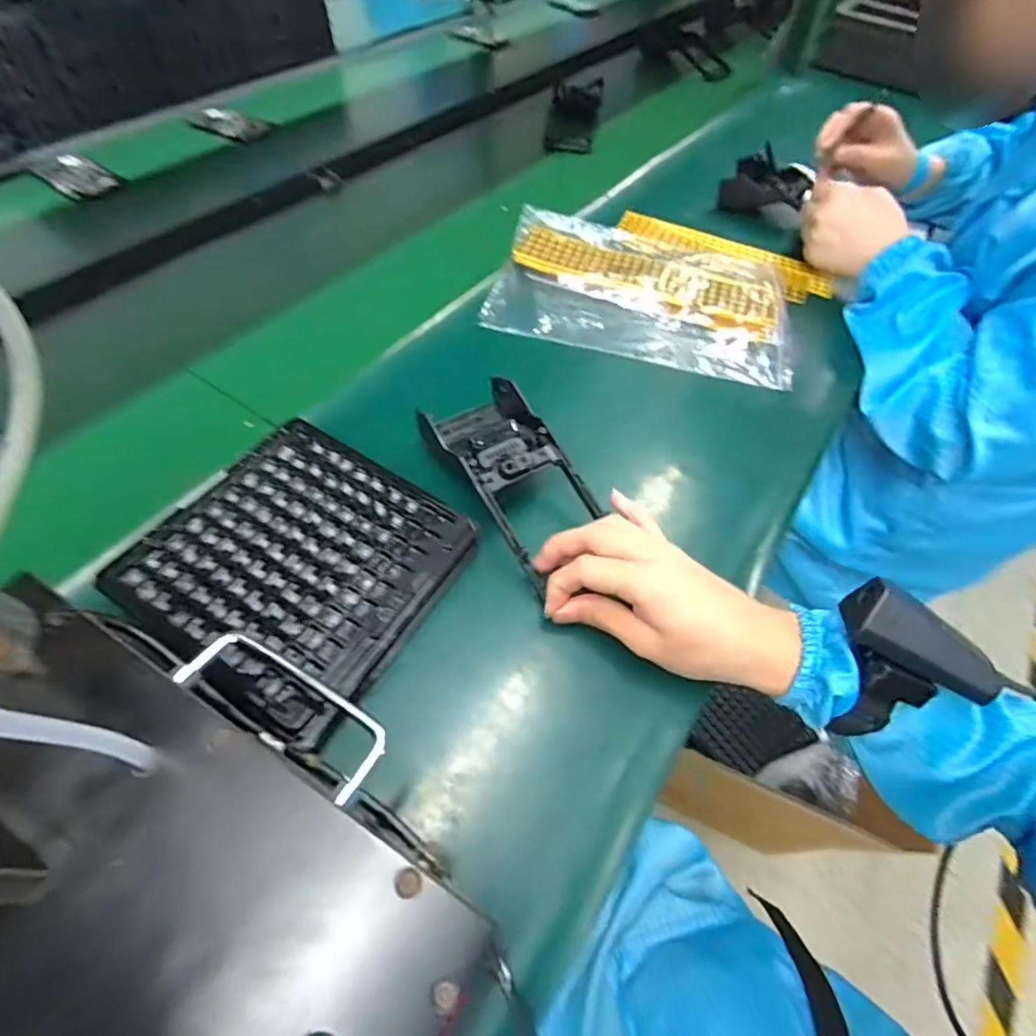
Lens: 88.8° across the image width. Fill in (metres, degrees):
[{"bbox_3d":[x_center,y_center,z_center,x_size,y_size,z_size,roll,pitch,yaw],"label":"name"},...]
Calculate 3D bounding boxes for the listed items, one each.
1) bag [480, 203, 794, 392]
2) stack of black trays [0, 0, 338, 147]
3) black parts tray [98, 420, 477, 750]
[{"bbox_3d":[0.129,-0.236,0.545,0.293,0.030,0.198,11,55,5],"label":"bag"},{"bbox_3d":[-0.605,-0.775,0.824,0.291,0.131,0.568,33,59,19],"label":"stack of black trays"},{"bbox_3d":[-0.133,0.025,0.326,0.162,0.018,0.159,29,58,17],"label":"black parts tray"}]

